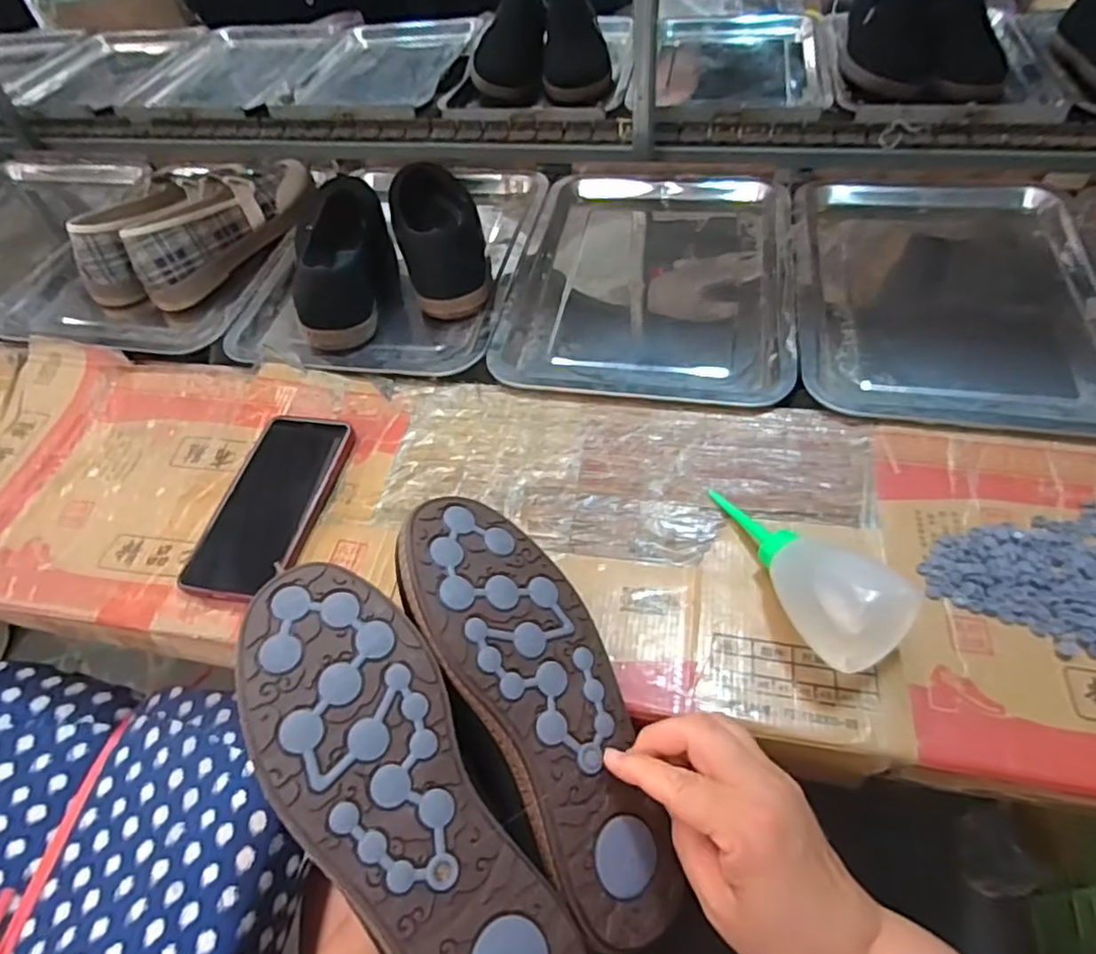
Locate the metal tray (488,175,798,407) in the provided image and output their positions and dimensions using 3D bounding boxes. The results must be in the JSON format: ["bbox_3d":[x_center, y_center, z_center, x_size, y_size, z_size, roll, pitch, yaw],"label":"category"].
[{"bbox_3d":[0.104,-0.201,0.645,0.261,0.026,0.349,7,53,11],"label":"metal tray"}]

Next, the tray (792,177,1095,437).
[{"bbox_3d":[0.367,-0.170,0.595,0.263,0.030,0.351,6,53,11],"label":"tray"}]

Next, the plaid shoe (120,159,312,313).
[{"bbox_3d":[-0.349,-0.278,0.713,0.072,0.083,0.233,24,58,22],"label":"plaid shoe"}]

